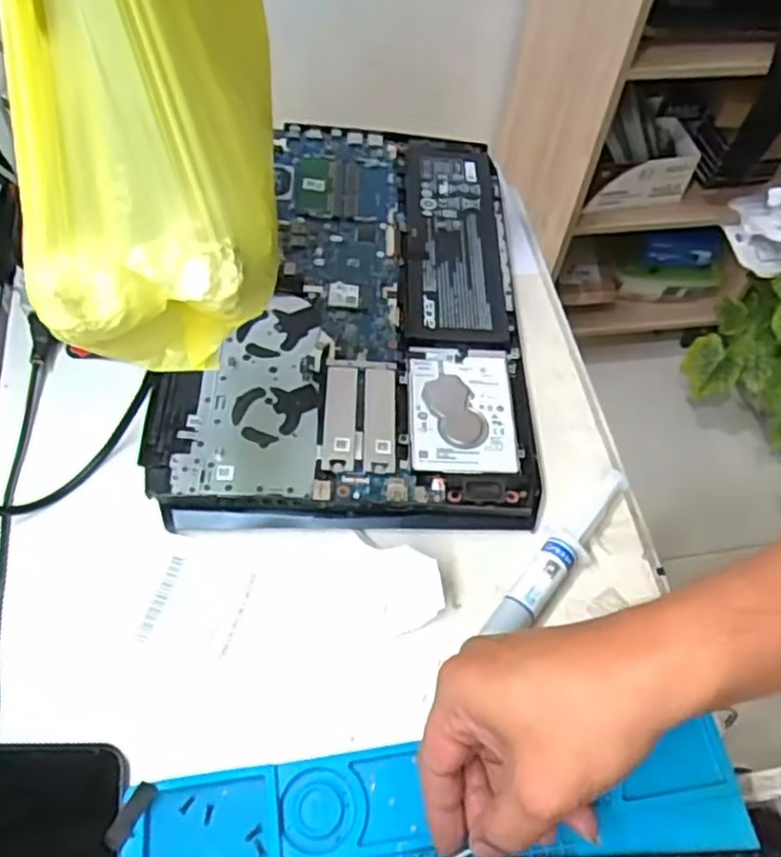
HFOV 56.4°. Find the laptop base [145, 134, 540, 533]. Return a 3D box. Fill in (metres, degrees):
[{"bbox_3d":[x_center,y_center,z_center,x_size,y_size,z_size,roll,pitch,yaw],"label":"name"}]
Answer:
[{"bbox_3d":[-0.032,-0.098,0.546,0.247,0.027,0.366,1,57,-3],"label":"laptop base"}]

